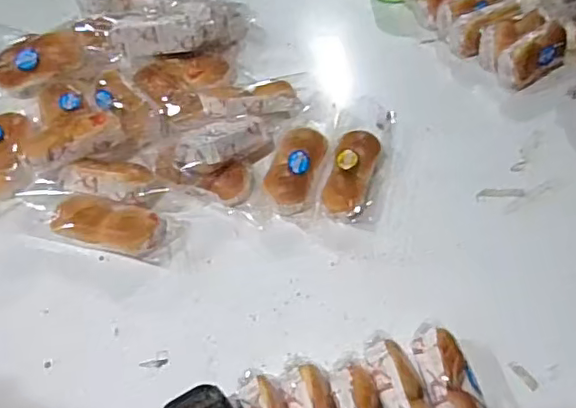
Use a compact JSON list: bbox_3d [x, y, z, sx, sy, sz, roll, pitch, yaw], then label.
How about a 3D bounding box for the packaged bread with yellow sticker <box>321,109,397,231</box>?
[{"bbox_3d":[0.108,-0.076,0.844,0.089,0.043,0.244,10,56,7],"label":"packaged bread with yellow sticker"}]

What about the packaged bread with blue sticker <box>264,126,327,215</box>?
[{"bbox_3d":[0.011,-0.059,0.818,0.071,0.042,0.153,10,56,8],"label":"packaged bread with blue sticker"}]

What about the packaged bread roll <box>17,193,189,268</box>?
[{"bbox_3d":[-0.257,0.025,0.781,0.236,0.032,0.076,11,53,8],"label":"packaged bread roll"}]

